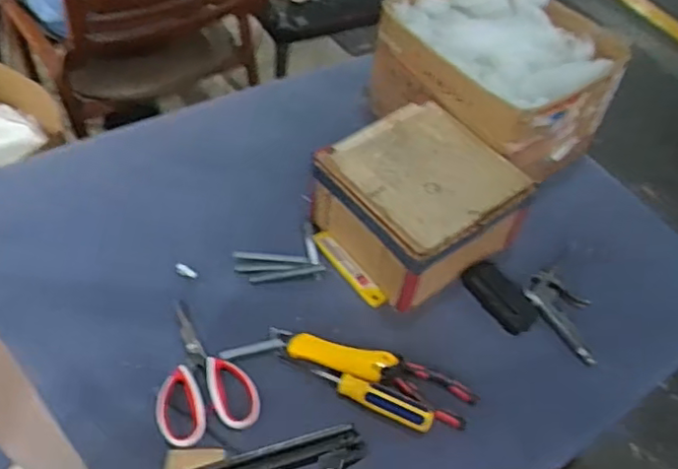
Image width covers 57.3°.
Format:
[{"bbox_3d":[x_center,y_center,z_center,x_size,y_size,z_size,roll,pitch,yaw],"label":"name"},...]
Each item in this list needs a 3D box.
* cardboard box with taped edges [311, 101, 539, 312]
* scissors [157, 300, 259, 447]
[{"bbox_3d":[0.109,-0.050,0.862,0.218,0.118,0.216,-33,61,-27],"label":"cardboard box with taped edges"},{"bbox_3d":[-0.168,0.153,0.745,0.111,0.017,0.183,-12,54,-15],"label":"scissors"}]

